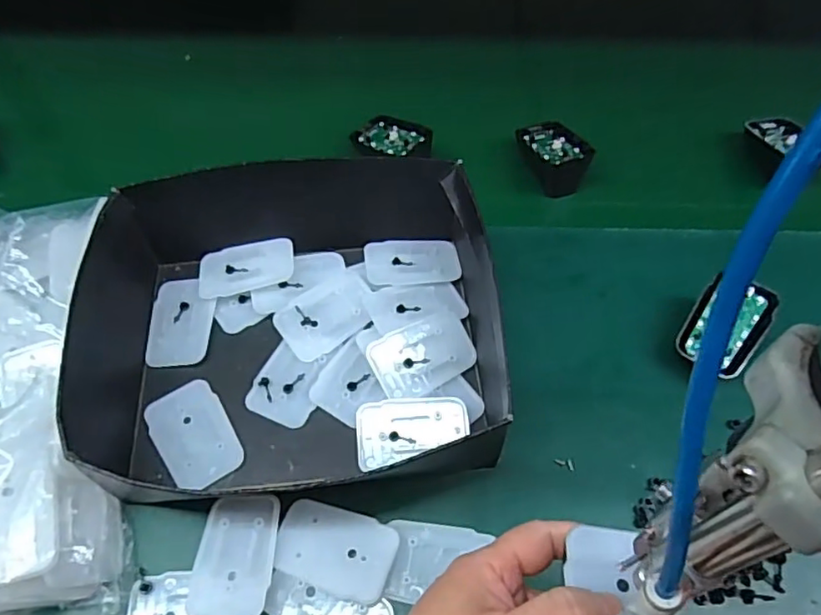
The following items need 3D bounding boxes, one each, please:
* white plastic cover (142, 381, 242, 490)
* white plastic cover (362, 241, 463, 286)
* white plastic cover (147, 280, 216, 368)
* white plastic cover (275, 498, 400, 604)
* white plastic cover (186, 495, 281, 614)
[{"bbox_3d":[-0.139,0.081,0.382,0.045,0.004,0.070,-32,66,-18],"label":"white plastic cover"},{"bbox_3d":[0.002,-0.034,0.447,0.070,0.004,0.041,-1,60,-1],"label":"white plastic cover"},{"bbox_3d":[-0.164,0.009,0.425,0.045,0.005,0.069,2,60,0],"label":"white plastic cover"},{"bbox_3d":[-0.043,0.139,0.343,0.067,0.009,0.043,15,61,8],"label":"white plastic cover"},{"bbox_3d":[-0.099,0.141,0.339,0.044,0.010,0.065,1,60,0],"label":"white plastic cover"}]

